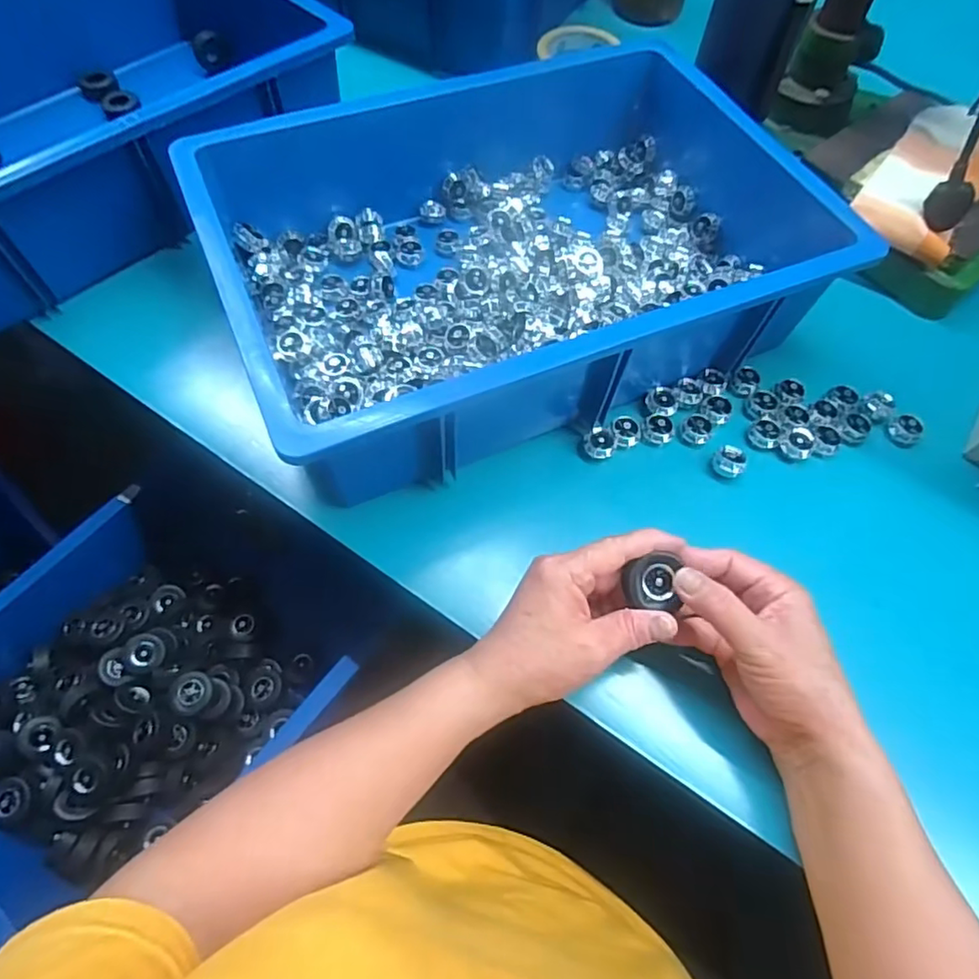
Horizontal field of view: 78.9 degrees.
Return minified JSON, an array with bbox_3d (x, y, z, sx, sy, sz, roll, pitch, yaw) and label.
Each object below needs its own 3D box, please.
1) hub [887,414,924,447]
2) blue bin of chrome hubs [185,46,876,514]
[{"bbox_3d":[0.332,-0.047,0.474,0.019,0.015,0.023,-36,70,-17],"label":"hub"},{"bbox_3d":[0.018,-0.212,0.486,0.453,0.120,0.344,-23,67,-12],"label":"blue bin of chrome hubs"}]

